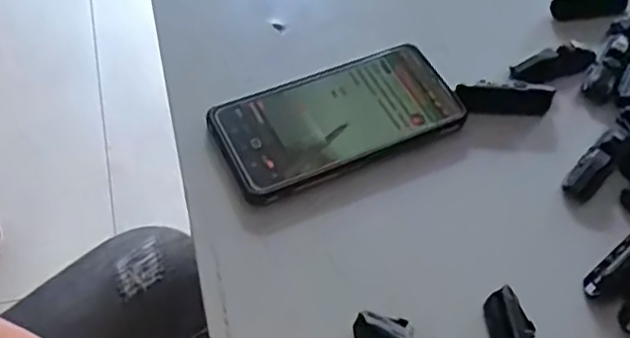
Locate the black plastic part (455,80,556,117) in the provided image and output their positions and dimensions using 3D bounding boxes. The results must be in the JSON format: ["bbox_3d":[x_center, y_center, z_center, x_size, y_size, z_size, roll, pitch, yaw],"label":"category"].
[{"bbox_3d":[0.139,-0.050,0.471,0.072,0.016,0.021,1,55,-7],"label":"black plastic part"}]

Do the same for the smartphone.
[{"bbox_3d":[0.018,-0.035,0.445,0.168,0.008,0.078,-21,67,-19],"label":"smartphone"}]

